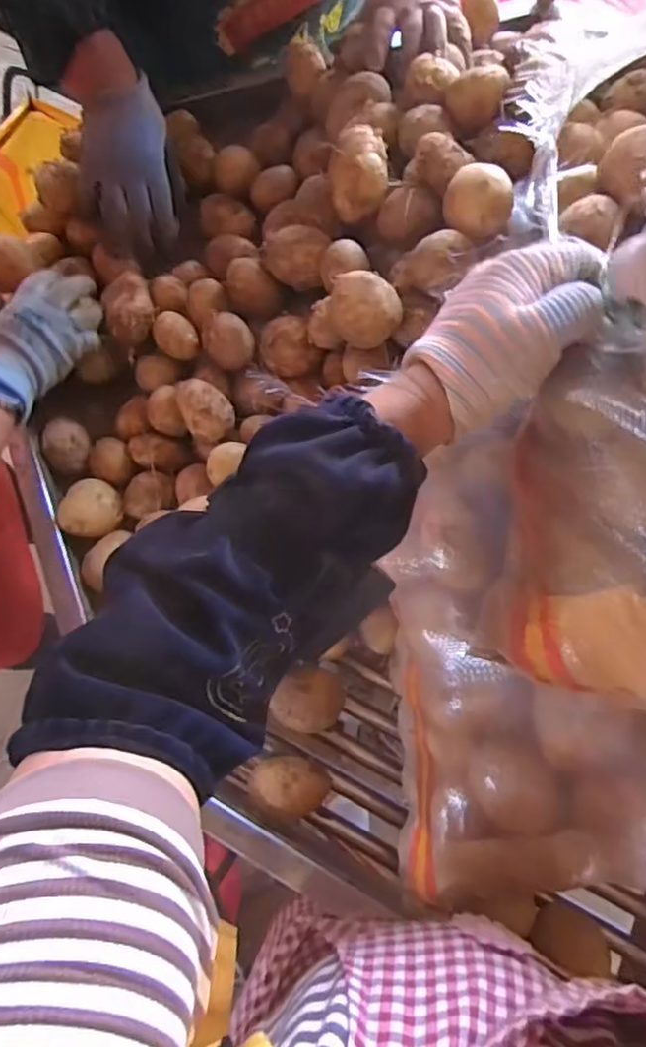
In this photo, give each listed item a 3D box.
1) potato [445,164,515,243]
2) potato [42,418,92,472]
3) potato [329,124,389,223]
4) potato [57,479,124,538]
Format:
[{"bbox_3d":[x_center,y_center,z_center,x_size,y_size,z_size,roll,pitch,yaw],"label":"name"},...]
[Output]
[{"bbox_3d":[0.131,-0.270,0.518,0.053,0.041,0.053,0,76,0],"label":"potato"},{"bbox_3d":[-0.276,-0.086,0.660,0.045,0.033,0.053,-40,80,-9],"label":"potato"},{"bbox_3d":[0.035,-0.341,0.589,0.054,0.047,0.073,1,76,0],"label":"potato"},{"bbox_3d":[-0.231,-0.014,0.613,0.058,0.038,0.060,0,76,0],"label":"potato"}]

